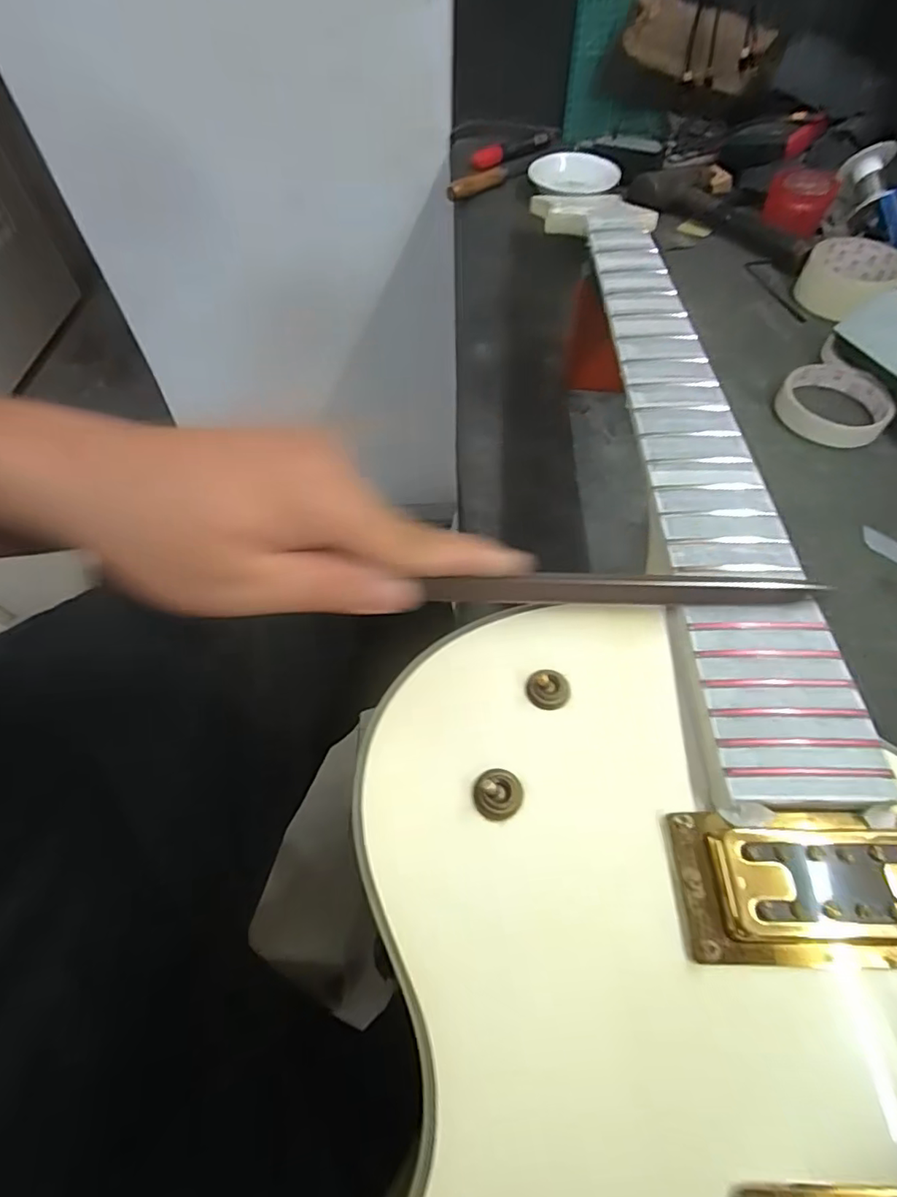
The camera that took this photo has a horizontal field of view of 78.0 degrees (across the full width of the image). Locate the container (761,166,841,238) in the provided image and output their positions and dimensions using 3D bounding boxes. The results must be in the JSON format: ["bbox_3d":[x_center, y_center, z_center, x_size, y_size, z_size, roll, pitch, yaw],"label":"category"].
[{"bbox_3d":[0.390,-0.443,0.616,0.067,0.044,0.061,28,62,17],"label":"container"}]

